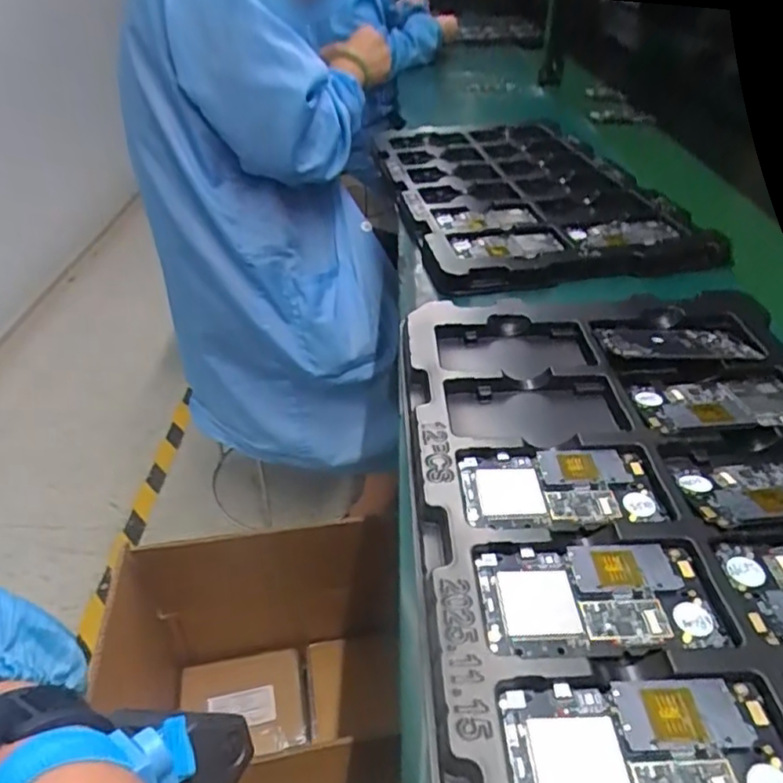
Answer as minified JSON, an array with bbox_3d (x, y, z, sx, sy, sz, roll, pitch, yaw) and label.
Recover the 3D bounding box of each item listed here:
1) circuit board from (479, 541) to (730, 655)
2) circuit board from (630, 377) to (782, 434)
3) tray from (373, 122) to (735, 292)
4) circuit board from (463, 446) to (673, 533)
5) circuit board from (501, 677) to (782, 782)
[{"bbox_3d":[0.115,0.115,0.352,0.127,0.009,0.070,-4,37,-1],"label":"circuit board"},{"bbox_3d":[0.254,0.009,0.477,0.125,0.007,0.062,-4,37,-1],"label":"circuit board"},{"bbox_3d":[0.171,-0.306,0.913,0.319,0.030,0.636,-7,37,-5],"label":"tray"},{"bbox_3d":[0.112,0.062,0.418,0.128,0.006,0.069,-3,37,0],"label":"circuit board"},{"bbox_3d":[0.118,0.167,0.283,0.126,0.005,0.070,-3,37,0],"label":"circuit board"}]

